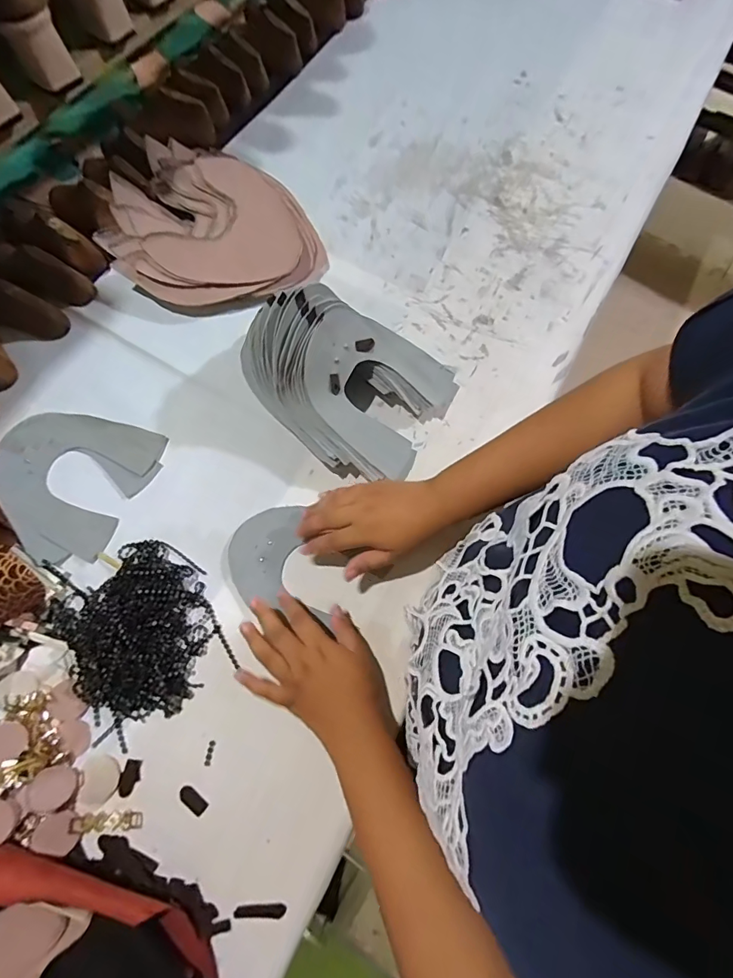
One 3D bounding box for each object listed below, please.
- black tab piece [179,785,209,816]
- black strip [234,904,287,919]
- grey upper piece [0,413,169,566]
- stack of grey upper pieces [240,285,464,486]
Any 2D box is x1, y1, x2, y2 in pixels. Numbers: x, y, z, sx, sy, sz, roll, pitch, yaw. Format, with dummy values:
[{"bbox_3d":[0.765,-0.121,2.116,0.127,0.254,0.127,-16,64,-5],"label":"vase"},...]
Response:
[{"bbox_3d":[-0.157,0.281,0.400,0.027,0.004,0.013,40,76,10],"label":"black tab piece"},{"bbox_3d":[-0.090,0.357,0.374,0.043,0.004,0.008,0,73,-1],"label":"black strip"},{"bbox_3d":[-0.331,-0.015,0.488,0.165,0.004,0.166,27,74,7],"label":"grey upper piece"},{"bbox_3d":[-0.020,-0.117,0.470,0.201,0.113,0.164,29,74,7],"label":"stack of grey upper pieces"}]

